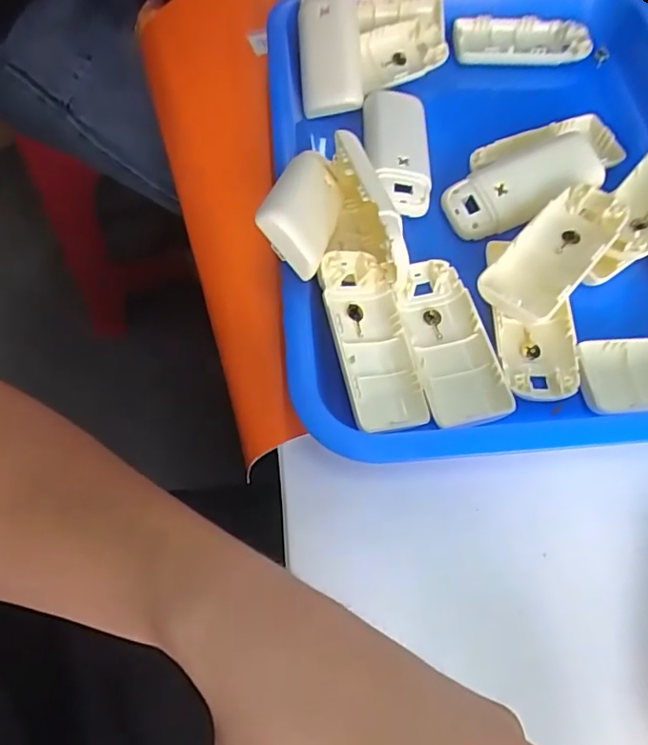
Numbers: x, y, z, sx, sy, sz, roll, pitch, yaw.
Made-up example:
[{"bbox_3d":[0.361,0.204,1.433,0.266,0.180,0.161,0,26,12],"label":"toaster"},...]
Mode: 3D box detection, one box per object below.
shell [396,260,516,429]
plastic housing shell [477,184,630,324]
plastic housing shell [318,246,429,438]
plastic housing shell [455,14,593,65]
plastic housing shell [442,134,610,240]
[{"bbox_3d":[0.071,-0.018,0.326,0.045,0.014,0.104,-10,65,-8],"label":"shell"},{"bbox_3d":[0.139,-0.072,0.336,0.042,0.026,0.106,40,69,15],"label":"plastic housing shell"},{"bbox_3d":[0.026,-0.018,0.309,0.043,0.028,0.103,-11,65,-8],"label":"plastic housing shell"},{"bbox_3d":[0.157,-0.272,0.452,0.110,0.017,0.050,-1,64,-3],"label":"plastic housing shell"},{"bbox_3d":[0.132,-0.125,0.367,0.110,0.021,0.048,-27,68,0],"label":"plastic housing shell"}]

